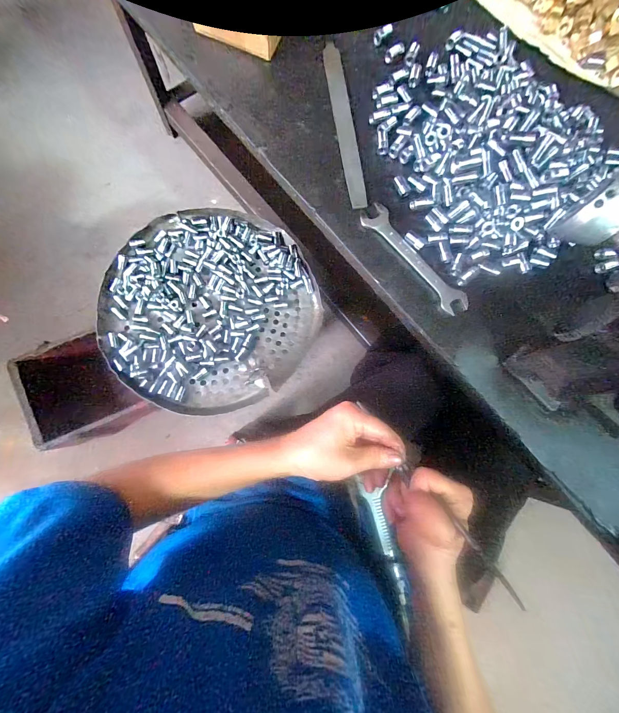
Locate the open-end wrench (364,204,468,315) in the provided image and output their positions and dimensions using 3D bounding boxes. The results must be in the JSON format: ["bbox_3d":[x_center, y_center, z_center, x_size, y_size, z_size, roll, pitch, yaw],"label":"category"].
[{"bbox_3d":[0.136,-0.126,0.392,0.036,0.008,0.176,-41,86,-10],"label":"open-end wrench"}]

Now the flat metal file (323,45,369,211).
[{"bbox_3d":[0.048,-0.317,0.413,0.024,0.005,0.249,-8,81,-7],"label":"flat metal file"}]

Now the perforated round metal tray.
[{"bbox_3d":[-0.174,-0.095,0.564,0.369,0.044,0.374,0,82,-3],"label":"perforated round metal tray"}]

